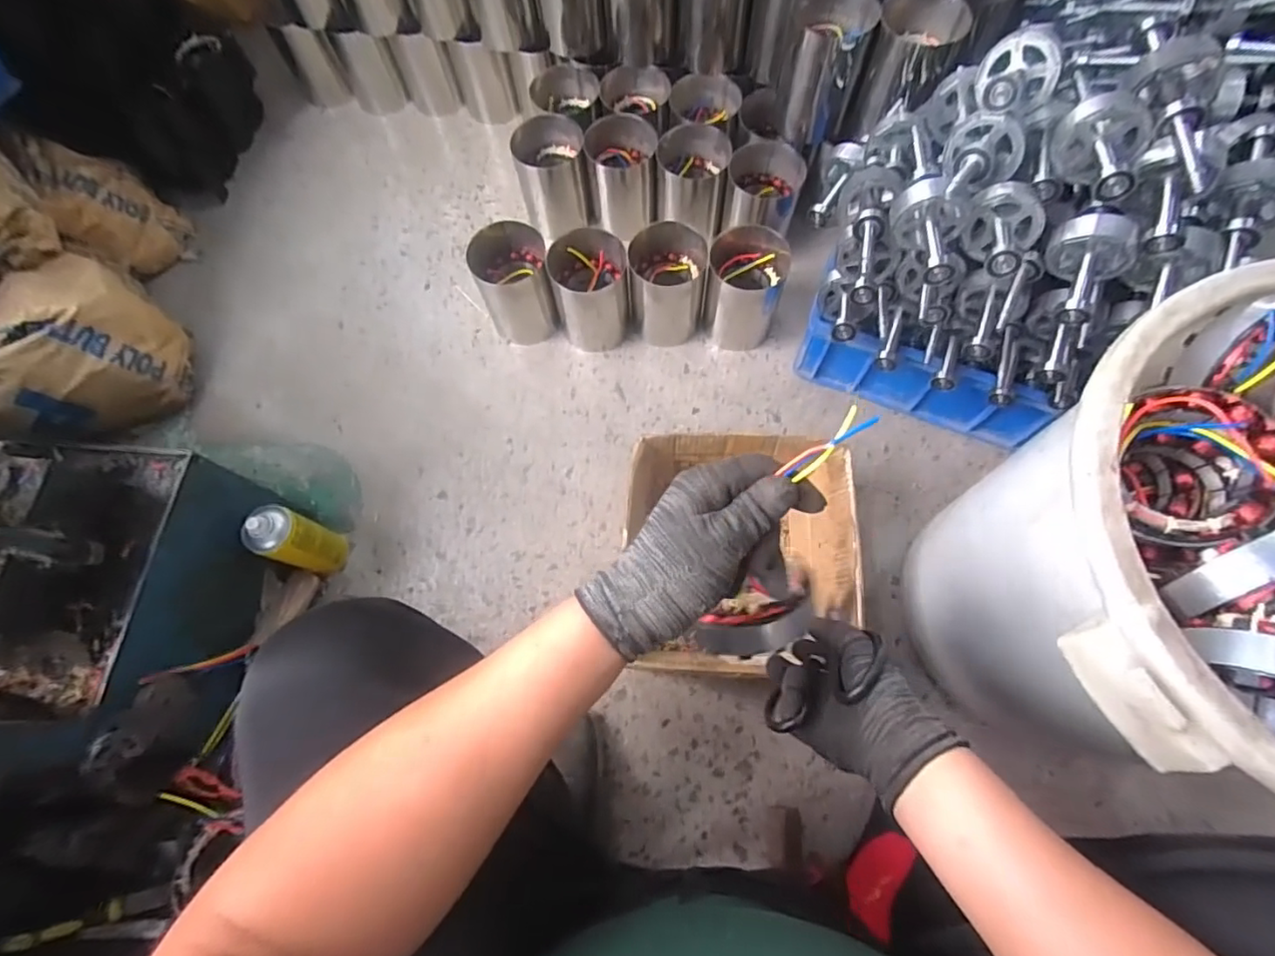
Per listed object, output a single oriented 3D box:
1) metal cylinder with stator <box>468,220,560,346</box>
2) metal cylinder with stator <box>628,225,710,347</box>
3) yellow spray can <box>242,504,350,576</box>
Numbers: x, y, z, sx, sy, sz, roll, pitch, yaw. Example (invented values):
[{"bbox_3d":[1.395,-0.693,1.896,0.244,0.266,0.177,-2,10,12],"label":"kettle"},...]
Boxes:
[{"bbox_3d":[-0.199,-0.317,0.946,0.117,0.153,0.121,-14,71,-3],"label":"metal cylinder with stator"},{"bbox_3d":[0.049,-0.311,0.941,0.118,0.152,0.117,-1,70,2],"label":"metal cylinder with stator"},{"bbox_3d":[-0.465,0.089,0.791,0.064,0.178,0.066,-1,70,2],"label":"yellow spray can"}]

